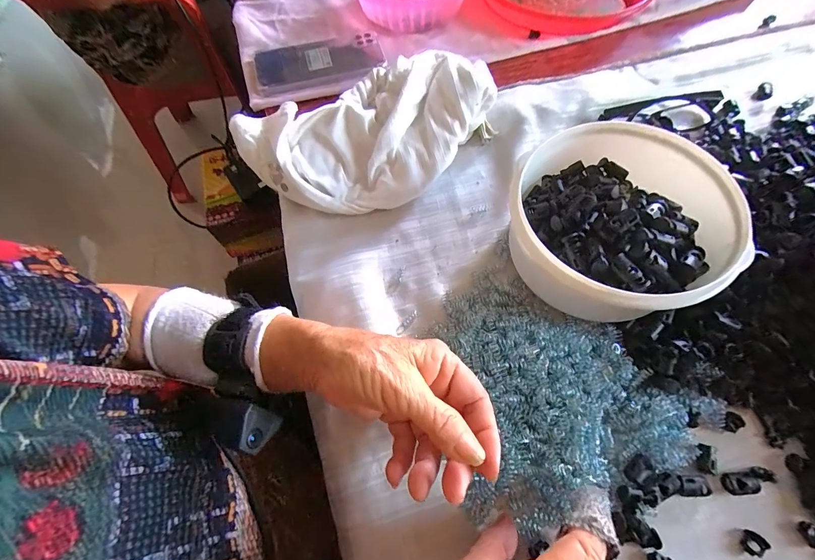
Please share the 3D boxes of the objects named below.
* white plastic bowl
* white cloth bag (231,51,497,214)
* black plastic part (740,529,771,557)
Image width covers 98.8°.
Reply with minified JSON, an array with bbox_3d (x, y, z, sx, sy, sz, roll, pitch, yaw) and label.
[{"bbox_3d":[0.171,-0.046,0.295,0.184,0.087,0.162,-33,70,-14],"label":"white plastic bowl"},{"bbox_3d":[-0.037,-0.156,0.369,0.251,0.065,0.157,-32,67,-12],"label":"white cloth bag"},{"bbox_3d":[0.235,0.178,0.236,0.013,0.008,0.015,15,66,10],"label":"black plastic part"}]

